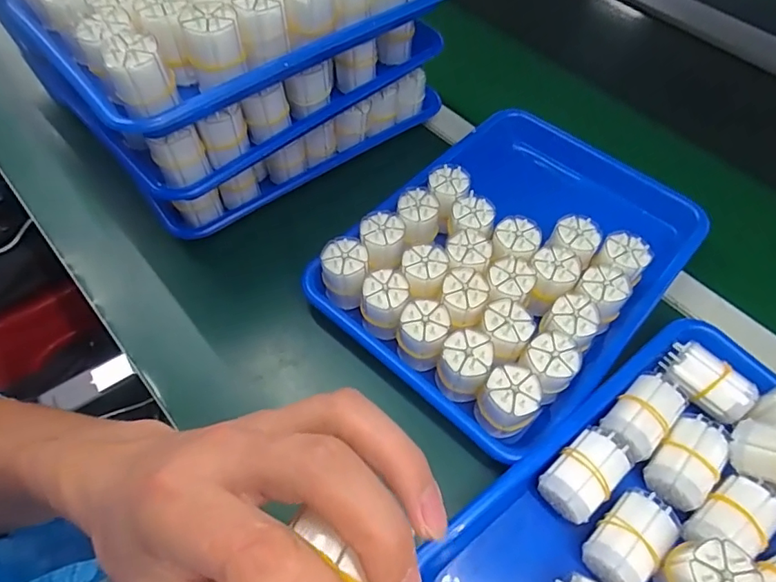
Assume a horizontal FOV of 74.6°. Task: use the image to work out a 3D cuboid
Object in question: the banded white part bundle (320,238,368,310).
[{"bbox_3d":[-0.037,-0.015,0.433,0.037,0.052,0.039,2,57,-2],"label":"banded white part bundle"}]

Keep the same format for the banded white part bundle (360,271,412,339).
[{"bbox_3d":[-0.003,0.012,0.416,0.035,0.049,0.036,2,57,-2],"label":"banded white part bundle"}]

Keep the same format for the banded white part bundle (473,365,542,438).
[{"bbox_3d":[0.087,0.084,0.380,0.038,0.059,0.037,2,57,-2],"label":"banded white part bundle"}]

